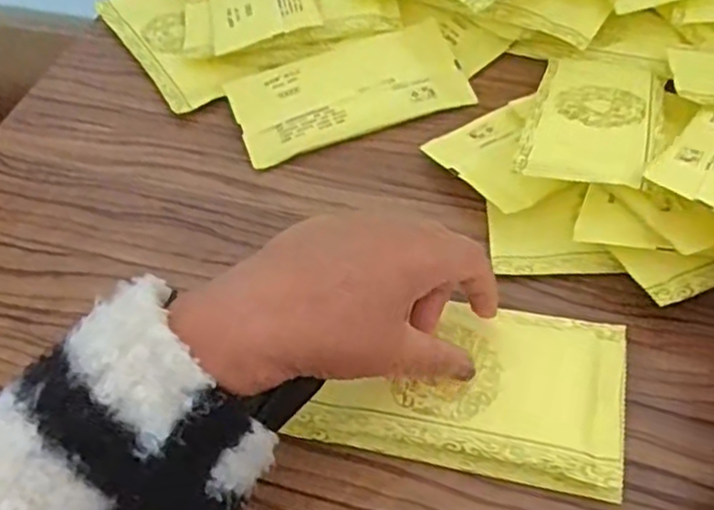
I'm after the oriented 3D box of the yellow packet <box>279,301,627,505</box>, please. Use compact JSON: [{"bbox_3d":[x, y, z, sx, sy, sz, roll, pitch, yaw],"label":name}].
[{"bbox_3d":[0.058,0.067,0.360,0.158,0.019,0.088,9,58,10],"label":"yellow packet"}]

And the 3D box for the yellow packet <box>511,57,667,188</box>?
[{"bbox_3d":[0.156,-0.095,0.446,0.079,0.010,0.167,12,41,19],"label":"yellow packet"}]

